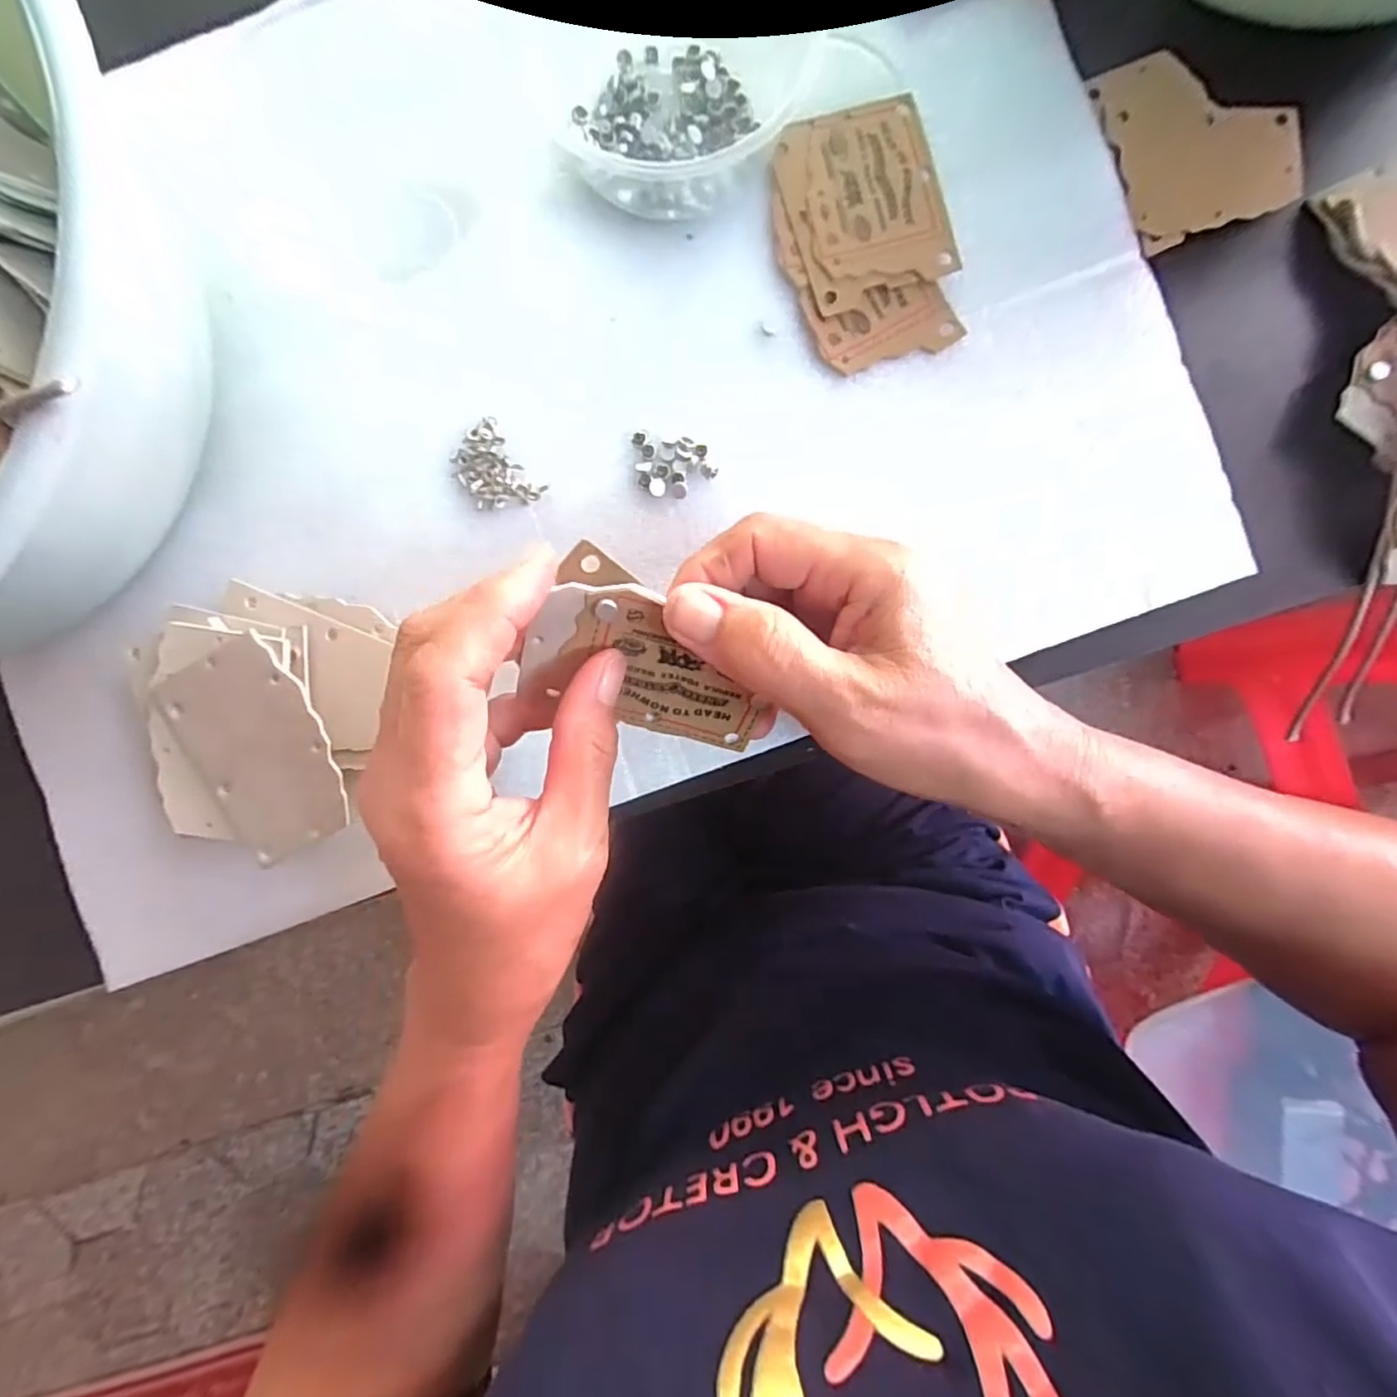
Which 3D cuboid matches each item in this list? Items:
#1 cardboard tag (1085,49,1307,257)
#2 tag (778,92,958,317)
[{"bbox_3d":[0.213,-0.238,0.262,0.076,0.004,0.080,-20,86,-1],"label":"cardboard tag"},{"bbox_3d":[0.069,-0.206,0.256,0.062,0.006,0.078,-18,89,1],"label":"tag"}]

